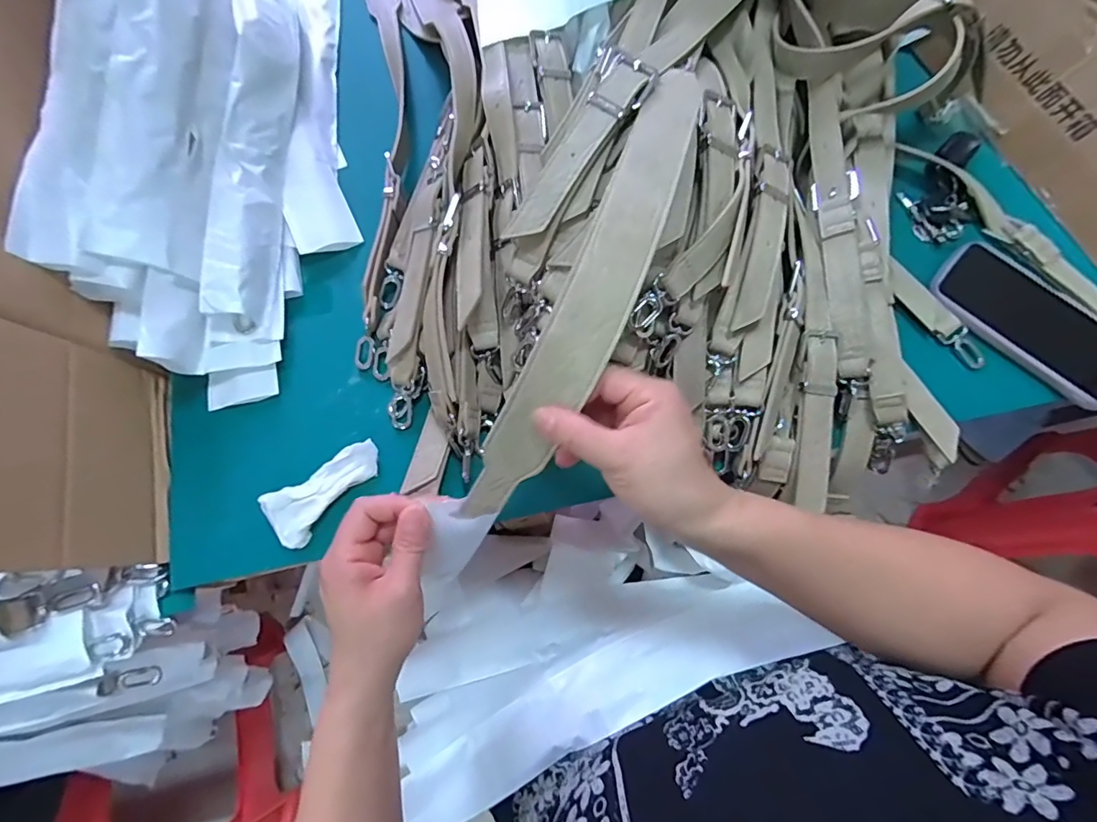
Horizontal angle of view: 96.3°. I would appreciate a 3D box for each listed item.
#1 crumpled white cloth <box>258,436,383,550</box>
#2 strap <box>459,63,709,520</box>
[{"bbox_3d":[-0.175,0.065,0.389,0.095,0.009,0.047,-32,75,-9],"label":"crumpled white cloth"},{"bbox_3d":[0.038,-0.089,0.311,0.049,0.080,0.337,24,79,8],"label":"strap"}]

